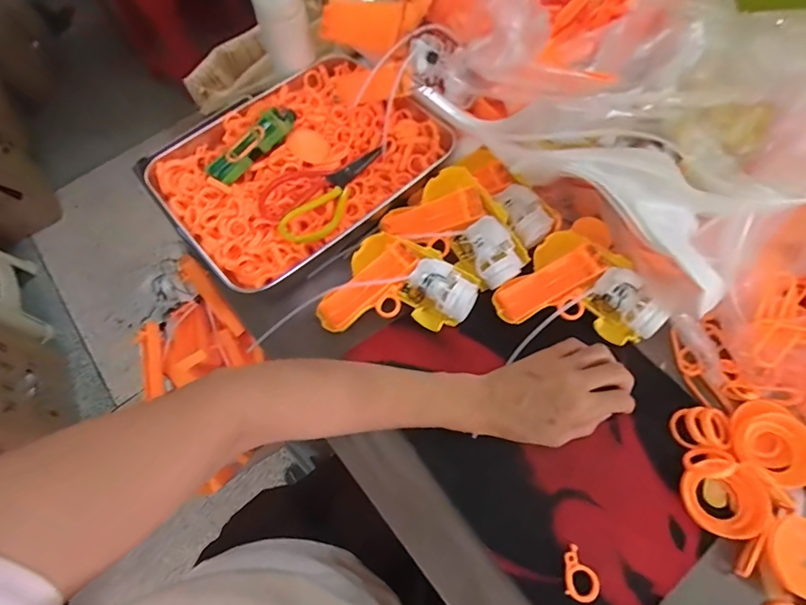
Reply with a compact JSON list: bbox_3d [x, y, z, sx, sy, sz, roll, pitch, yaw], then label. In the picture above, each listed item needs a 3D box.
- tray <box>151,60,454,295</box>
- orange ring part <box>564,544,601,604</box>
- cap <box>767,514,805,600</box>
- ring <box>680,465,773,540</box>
[{"bbox_3d":[-0.123,-0.172,0.493,0.309,0.042,0.251,-40,68,-15],"label":"tray"},{"bbox_3d":[0.141,0.214,0.329,0.027,0.006,0.037,8,65,7],"label":"orange ring part"},{"bbox_3d":[0.304,0.192,0.314,0.049,0.013,0.054,14,66,10],"label":"cap"},{"bbox_3d":[0.263,0.163,0.340,0.060,0.009,0.051,-12,71,18],"label":"ring"}]

